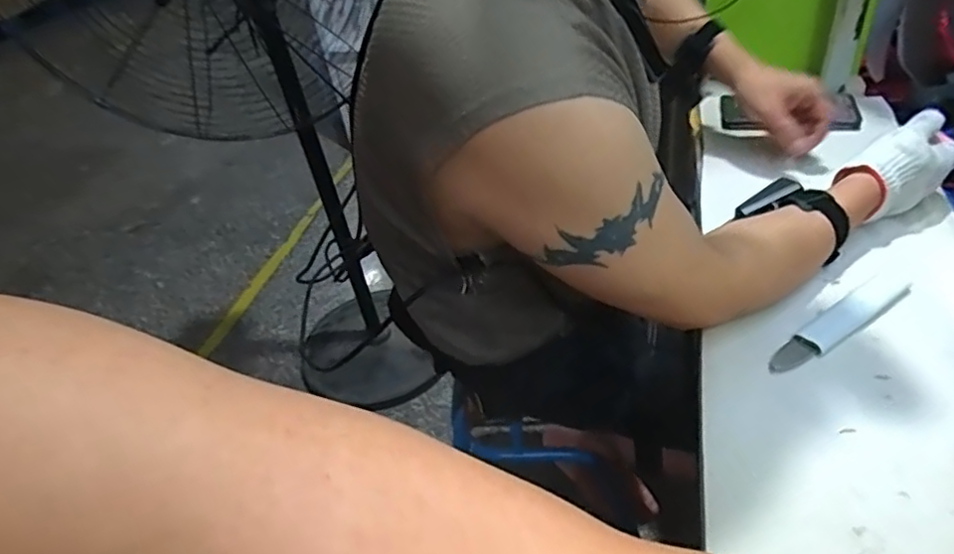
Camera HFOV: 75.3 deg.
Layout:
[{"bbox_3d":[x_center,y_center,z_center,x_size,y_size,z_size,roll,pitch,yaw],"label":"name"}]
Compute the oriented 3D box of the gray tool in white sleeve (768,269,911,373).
[{"bbox_3d":[0.324,0.038,0.546,0.175,0.007,0.031,-28,43,-19],"label":"gray tool in white sleeve"}]

